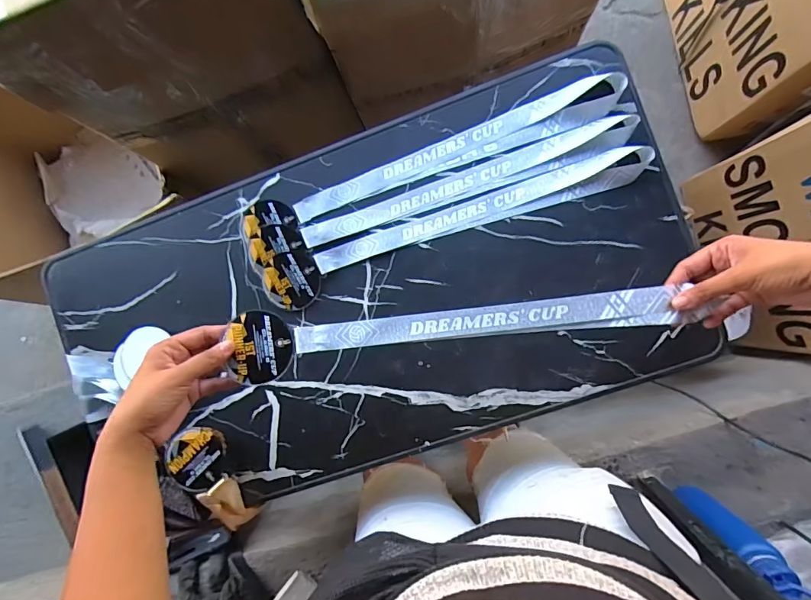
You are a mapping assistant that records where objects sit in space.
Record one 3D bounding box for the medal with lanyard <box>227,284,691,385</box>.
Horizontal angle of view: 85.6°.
[{"bbox_3d":[0.043,0.027,0.435,0.428,0.013,0.063,-6,94,1],"label":"medal with lanyard"}]

